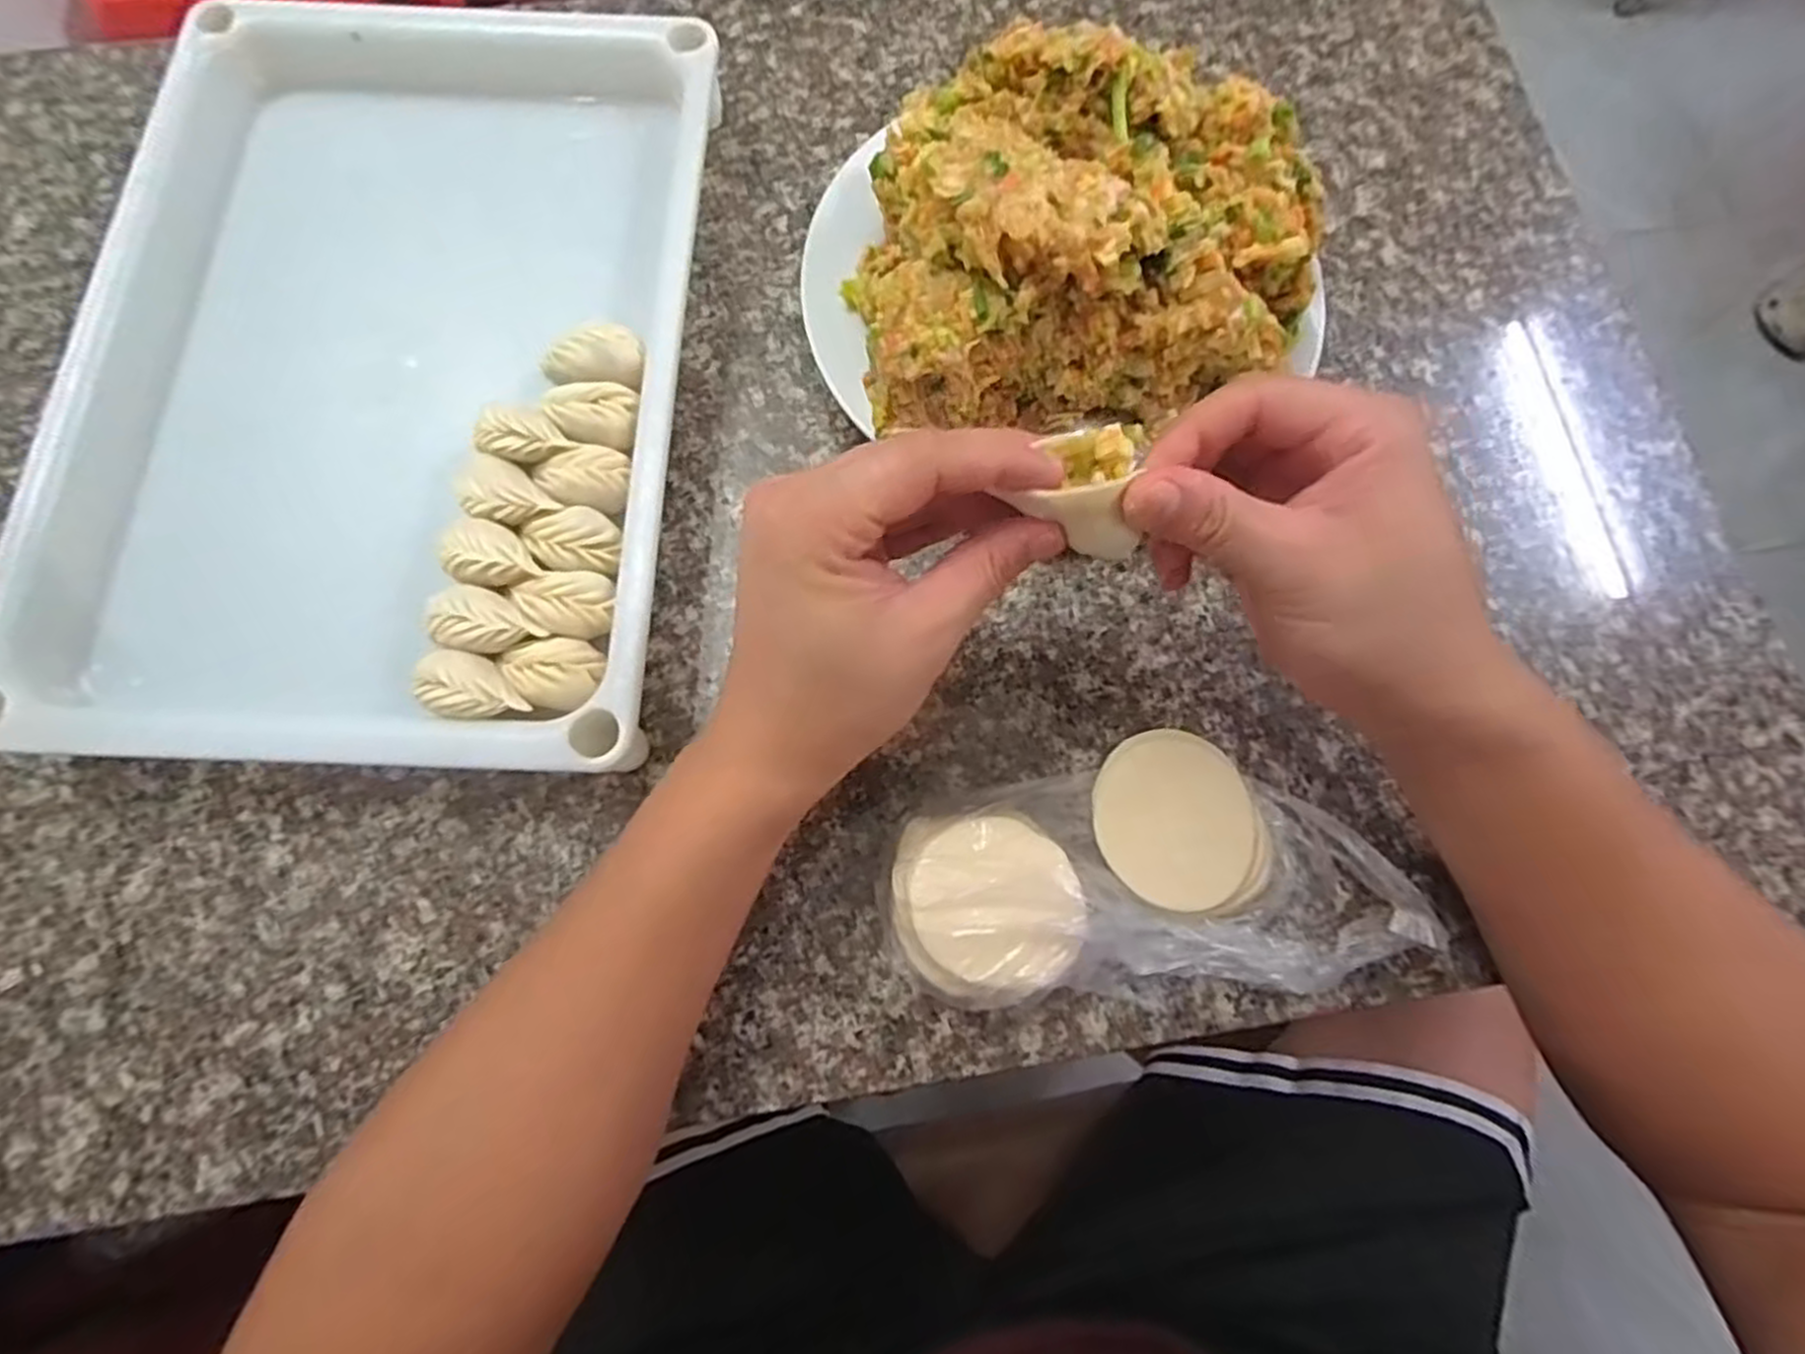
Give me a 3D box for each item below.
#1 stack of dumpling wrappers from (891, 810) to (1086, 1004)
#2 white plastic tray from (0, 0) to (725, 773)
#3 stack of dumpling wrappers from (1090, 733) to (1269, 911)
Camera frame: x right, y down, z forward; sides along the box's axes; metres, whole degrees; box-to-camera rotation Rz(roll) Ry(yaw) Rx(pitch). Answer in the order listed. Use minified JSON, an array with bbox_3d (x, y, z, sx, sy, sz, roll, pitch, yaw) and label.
[{"bbox_3d":[0.033,0.090,0.316,0.069,0.035,0.067,-9,75,-4],"label":"stack of dumpling wrappers"},{"bbox_3d":[-0.228,-0.145,0.366,0.253,0.050,0.370,2,75,-1],"label":"white plastic tray"},{"bbox_3d":[0.115,0.062,0.334,0.066,0.017,0.076,-19,76,-7],"label":"stack of dumpling wrappers"}]

